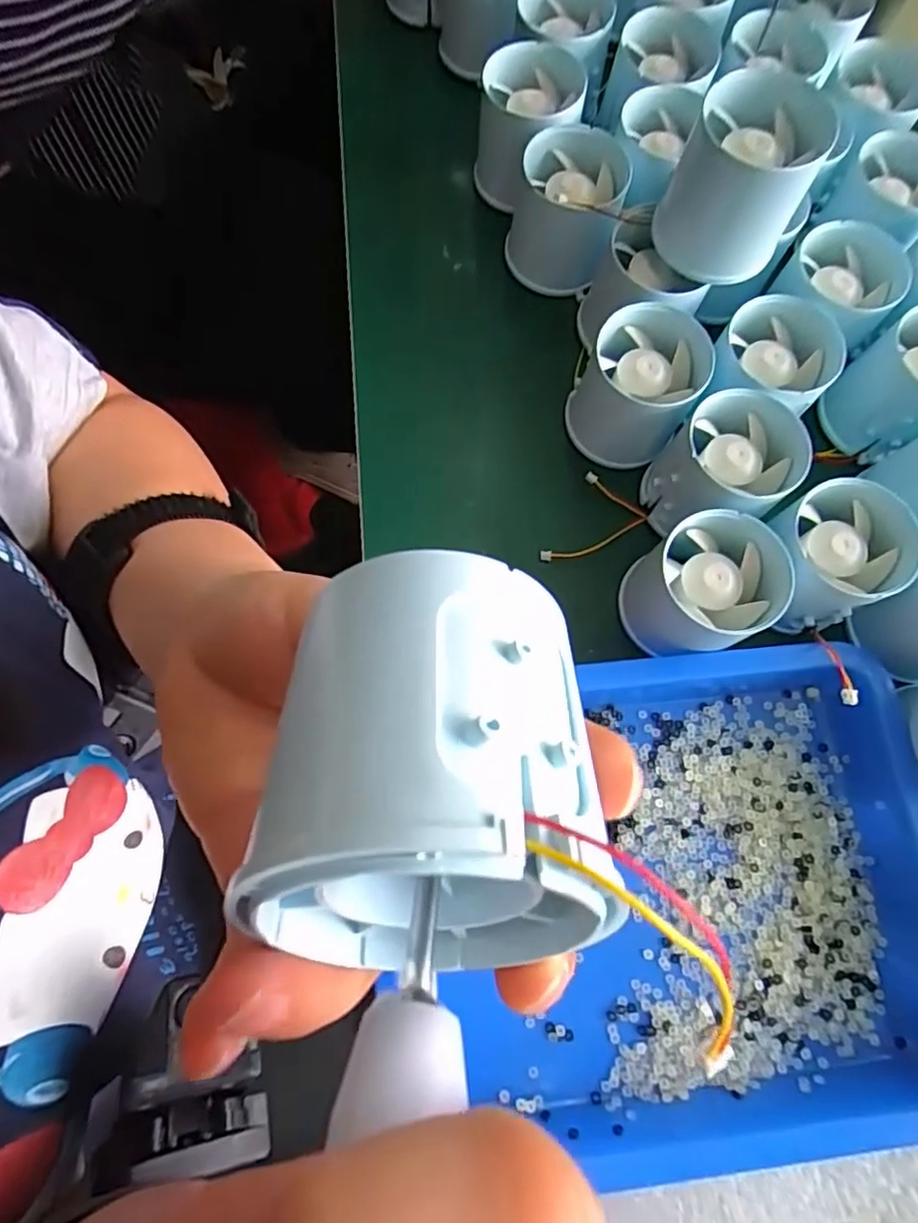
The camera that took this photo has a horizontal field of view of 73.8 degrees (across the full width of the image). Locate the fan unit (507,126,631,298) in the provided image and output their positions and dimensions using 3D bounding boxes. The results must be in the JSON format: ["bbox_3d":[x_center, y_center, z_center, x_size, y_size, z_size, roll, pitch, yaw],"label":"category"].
[{"bbox_3d":[0.054,-0.201,0.312,0.051,0.053,0.062,18,75,3],"label":"fan unit"}]

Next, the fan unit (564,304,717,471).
[{"bbox_3d":[0.083,-0.105,0.285,0.051,0.050,0.055,0,75,-2],"label":"fan unit"}]

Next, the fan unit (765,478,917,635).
[{"bbox_3d":[0.159,-0.024,0.263,0.054,0.039,0.051,0,75,-2],"label":"fan unit"}]

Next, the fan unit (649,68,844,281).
[{"bbox_3d":[0.116,-0.178,0.260,0.051,0.061,0.052,0,75,-2],"label":"fan unit"}]

